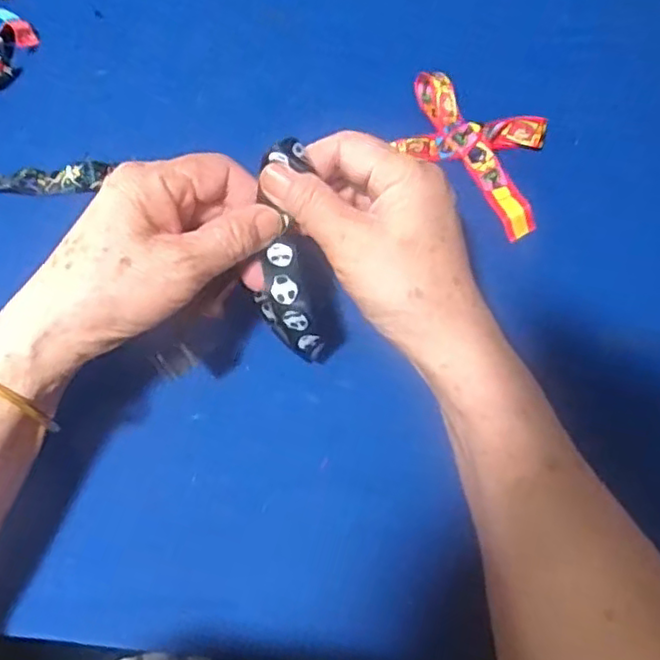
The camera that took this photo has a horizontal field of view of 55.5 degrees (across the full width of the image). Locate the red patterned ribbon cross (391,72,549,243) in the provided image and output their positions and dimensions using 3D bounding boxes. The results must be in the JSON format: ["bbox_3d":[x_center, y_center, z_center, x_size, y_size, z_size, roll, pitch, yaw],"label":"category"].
[{"bbox_3d":[0.102,-0.124,0.431,0.121,0.025,0.070,40,77,13],"label":"red patterned ribbon cross"}]

